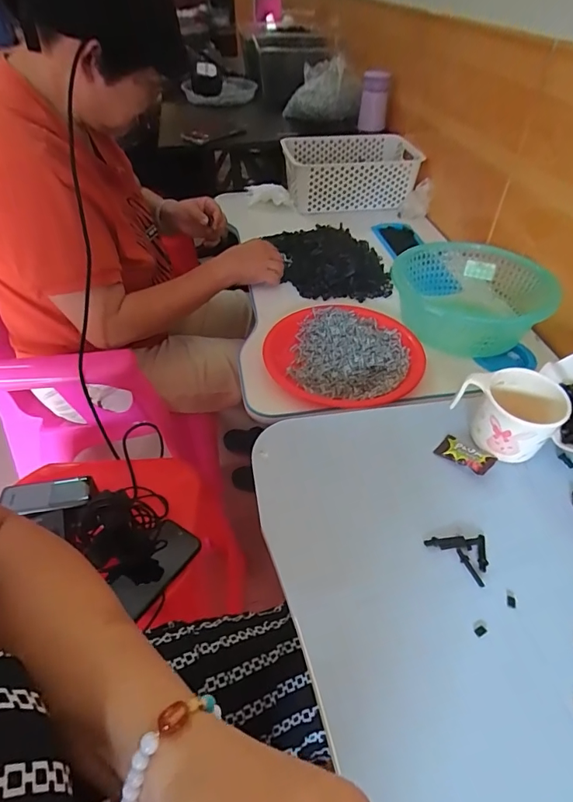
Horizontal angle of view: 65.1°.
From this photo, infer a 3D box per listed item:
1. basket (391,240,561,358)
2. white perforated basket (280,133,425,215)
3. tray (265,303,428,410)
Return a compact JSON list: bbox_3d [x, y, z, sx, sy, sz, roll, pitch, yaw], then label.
[{"bbox_3d":[0.281,-0.167,0.710,0.202,0.082,0.198,0,45,0],"label":"basket"},{"bbox_3d":[0.149,-0.545,1.063,0.292,0.095,0.232,-13,47,-13],"label":"white perforated basket"},{"bbox_3d":[0.080,-0.077,0.653,0.210,0.032,0.222,-6,46,-6],"label":"tray"}]

